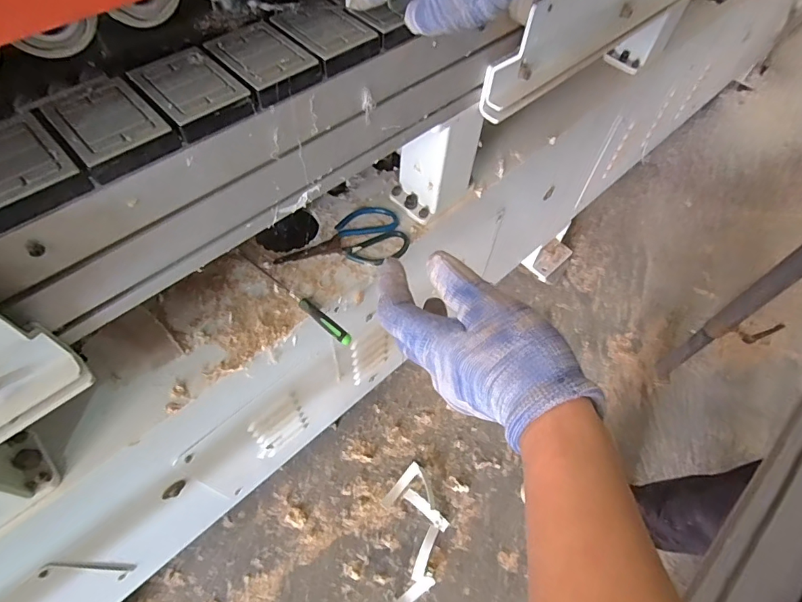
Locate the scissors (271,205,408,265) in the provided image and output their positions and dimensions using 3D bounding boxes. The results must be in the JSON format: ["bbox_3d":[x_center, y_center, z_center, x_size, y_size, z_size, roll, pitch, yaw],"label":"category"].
[{"bbox_3d":[-0.086,-0.084,0.661,0.184,0.007,0.098,-20,61,-14],"label":"scissors"}]

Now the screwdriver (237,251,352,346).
[{"bbox_3d":[-0.146,-0.009,0.612,0.211,0.020,0.015,37,64,18],"label":"screwdriver"}]

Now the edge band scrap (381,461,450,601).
[{"bbox_3d":[0.035,0.517,1.026,0.135,0.016,0.281,-6,63,-6],"label":"edge band scrap"}]

